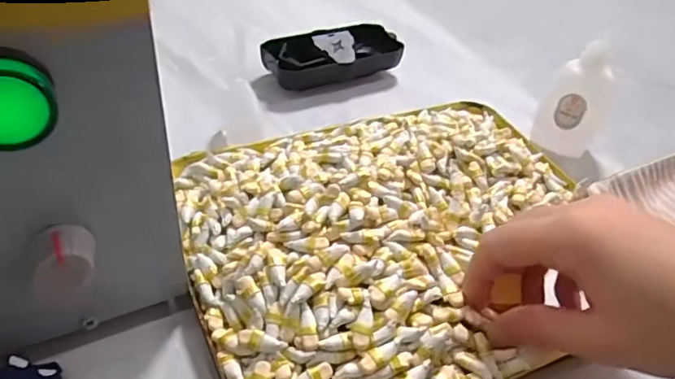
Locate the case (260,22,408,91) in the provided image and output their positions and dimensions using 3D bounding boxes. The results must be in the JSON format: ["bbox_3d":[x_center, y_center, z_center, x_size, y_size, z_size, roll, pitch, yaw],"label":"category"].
[{"bbox_3d":[-0.004,-0.104,0.445,0.109,0.030,0.044,-16,46,-21],"label":"case"}]

